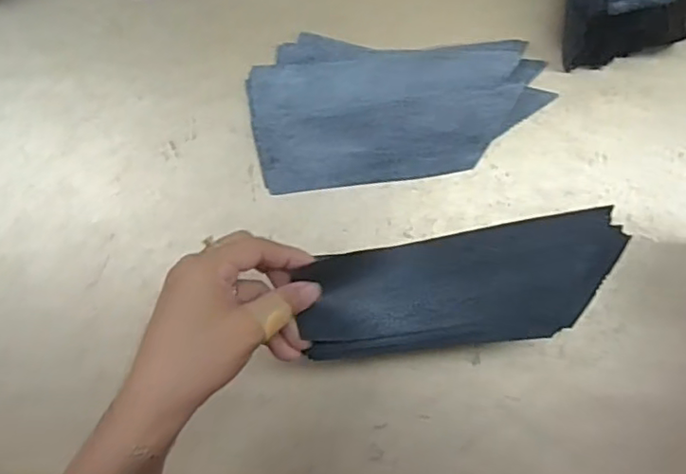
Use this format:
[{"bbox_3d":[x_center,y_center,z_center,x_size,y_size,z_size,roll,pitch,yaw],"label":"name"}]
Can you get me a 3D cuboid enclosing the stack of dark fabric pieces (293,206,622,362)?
[{"bbox_3d":[0.075,0.033,0.381,0.196,0.014,0.070,-12,84,2],"label":"stack of dark fabric pieces"}]

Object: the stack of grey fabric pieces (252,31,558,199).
[{"bbox_3d":[0.039,-0.100,0.457,0.211,0.026,0.112,-5,84,5],"label":"stack of grey fabric pieces"}]

